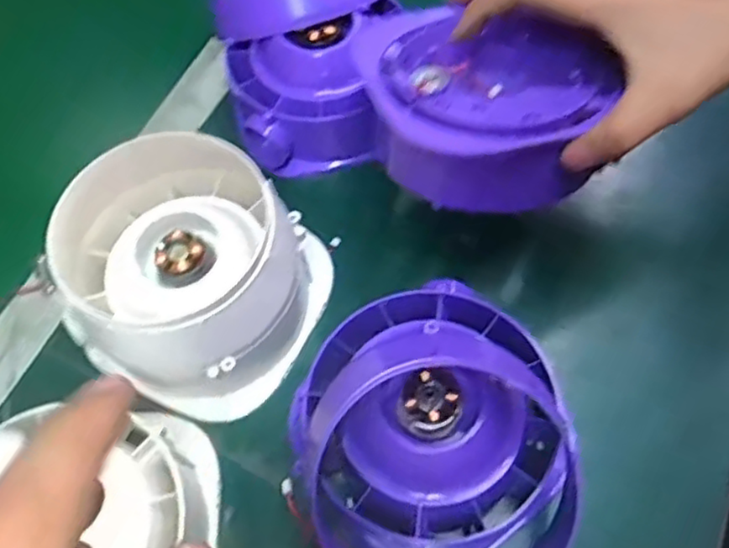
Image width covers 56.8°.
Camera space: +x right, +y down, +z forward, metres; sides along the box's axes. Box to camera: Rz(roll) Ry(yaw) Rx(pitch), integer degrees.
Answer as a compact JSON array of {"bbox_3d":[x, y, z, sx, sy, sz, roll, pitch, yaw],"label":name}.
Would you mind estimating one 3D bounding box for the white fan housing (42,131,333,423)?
[{"bbox_3d":[-0.104,-0.006,0.386,0.145,0.089,0.136,19,66,13],"label":"white fan housing"}]

